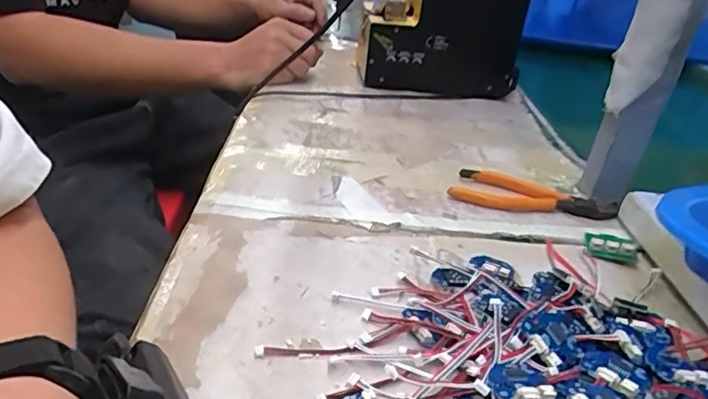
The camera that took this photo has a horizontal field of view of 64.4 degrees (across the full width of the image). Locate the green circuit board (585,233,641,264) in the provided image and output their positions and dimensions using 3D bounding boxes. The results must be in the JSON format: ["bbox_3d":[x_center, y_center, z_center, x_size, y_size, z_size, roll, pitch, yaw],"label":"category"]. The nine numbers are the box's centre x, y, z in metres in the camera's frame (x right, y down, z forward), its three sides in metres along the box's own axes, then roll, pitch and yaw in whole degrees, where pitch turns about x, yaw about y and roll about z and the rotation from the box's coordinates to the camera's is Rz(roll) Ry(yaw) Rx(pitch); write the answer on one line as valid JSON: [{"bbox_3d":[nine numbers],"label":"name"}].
[{"bbox_3d":[0.184,0.034,0.398,0.038,0.010,0.023,16,30,14],"label":"green circuit board"}]

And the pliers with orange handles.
[{"bbox_3d":[0.144,0.001,0.452,0.126,0.009,0.049,16,30,16],"label":"pliers with orange handles"}]

